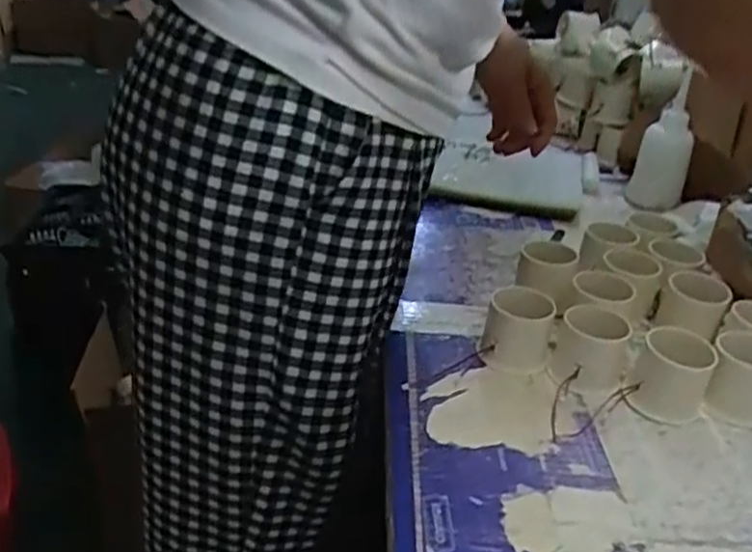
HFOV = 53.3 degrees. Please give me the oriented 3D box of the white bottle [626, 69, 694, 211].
[{"bbox_3d":[0.333,-0.152,0.867,0.053,0.146,0.038,0,29,-10],"label":"white bottle"}]

